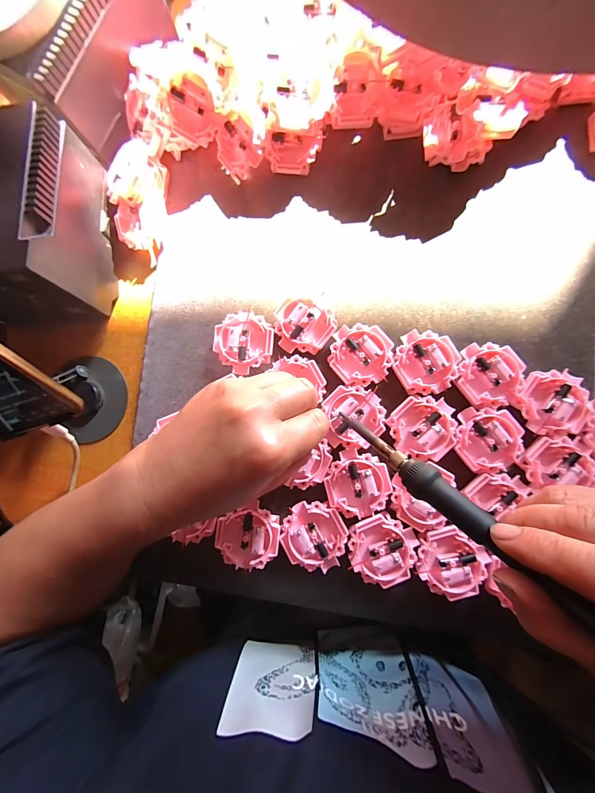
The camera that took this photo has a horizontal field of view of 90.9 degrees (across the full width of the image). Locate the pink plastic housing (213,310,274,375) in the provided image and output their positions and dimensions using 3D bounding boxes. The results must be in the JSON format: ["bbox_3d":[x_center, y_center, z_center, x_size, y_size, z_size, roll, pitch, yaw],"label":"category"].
[{"bbox_3d":[-0.048,-0.047,0.263,0.051,0.014,0.054,4,86,4],"label":"pink plastic housing"}]

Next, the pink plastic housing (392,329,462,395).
[{"bbox_3d":[0.109,-0.028,0.249,0.050,0.013,0.051,0,85,4],"label":"pink plastic housing"}]

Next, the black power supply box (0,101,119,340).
[{"bbox_3d":[-0.237,-0.150,0.250,0.117,0.073,0.153,-2,83,4],"label":"black power supply box"}]

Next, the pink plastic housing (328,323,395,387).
[{"bbox_3d":[0.055,-0.035,0.254,0.051,0.014,0.051,10,86,5],"label":"pink plastic housing"}]

